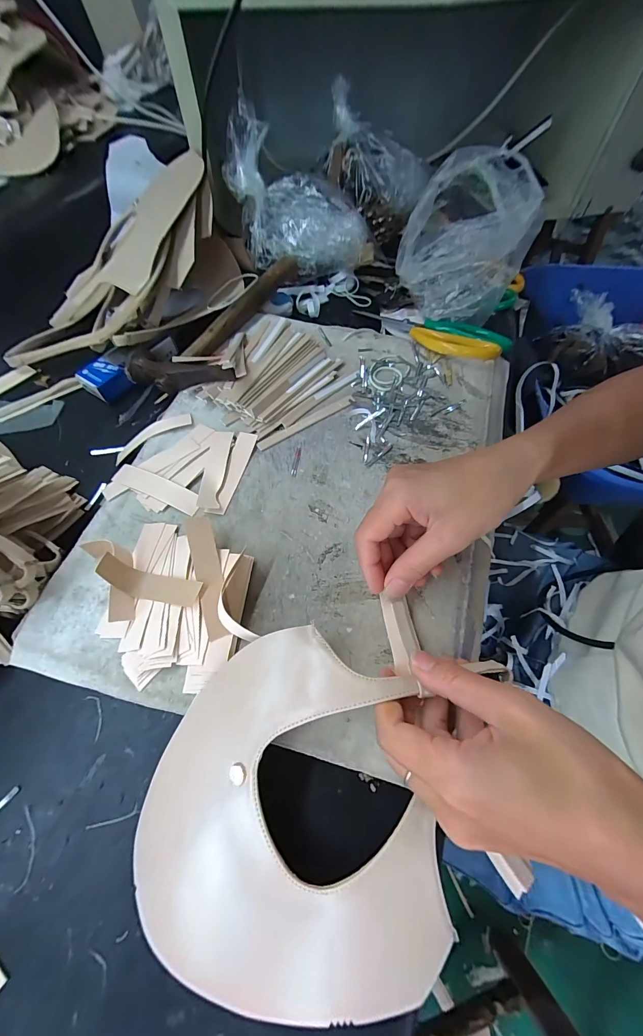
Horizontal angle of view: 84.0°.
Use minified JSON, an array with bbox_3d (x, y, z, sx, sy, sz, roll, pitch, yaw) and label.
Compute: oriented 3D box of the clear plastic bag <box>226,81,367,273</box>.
[{"bbox_3d":[-0.028,-0.383,0.427,0.157,0.111,0.123,-8,62,-4],"label":"clear plastic bag"}]

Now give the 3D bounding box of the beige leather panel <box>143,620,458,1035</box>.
[{"bbox_3d":[-0.024,0.154,0.196,0.160,0.045,0.168,-6,64,-1],"label":"beige leather panel"}]

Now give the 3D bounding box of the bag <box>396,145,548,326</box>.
[{"bbox_3d":[0.159,-0.305,0.393,0.129,0.135,0.079,19,63,10],"label":"bag"}]

